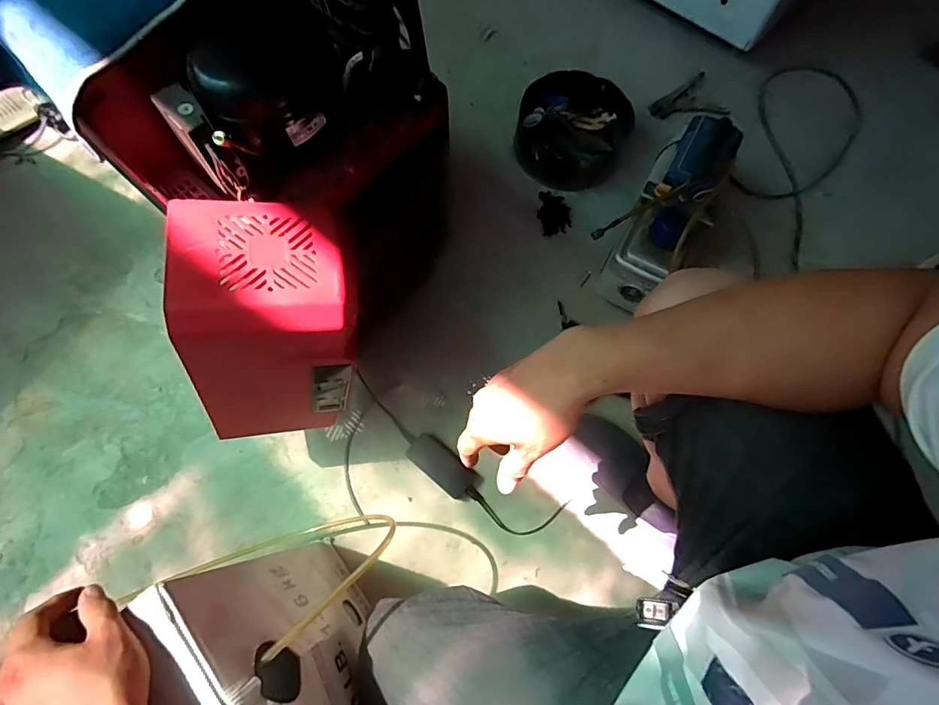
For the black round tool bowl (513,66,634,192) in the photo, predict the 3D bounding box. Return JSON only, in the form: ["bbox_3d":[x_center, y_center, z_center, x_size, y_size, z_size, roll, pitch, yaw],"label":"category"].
[{"bbox_3d":[0.221,-0.473,1.000,0.228,0.083,0.232,0,71,1],"label":"black round tool bowl"}]

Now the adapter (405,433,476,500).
[{"bbox_3d":[-0.048,0.195,0.807,0.122,0.025,0.059,38,76,13],"label":"adapter"}]

